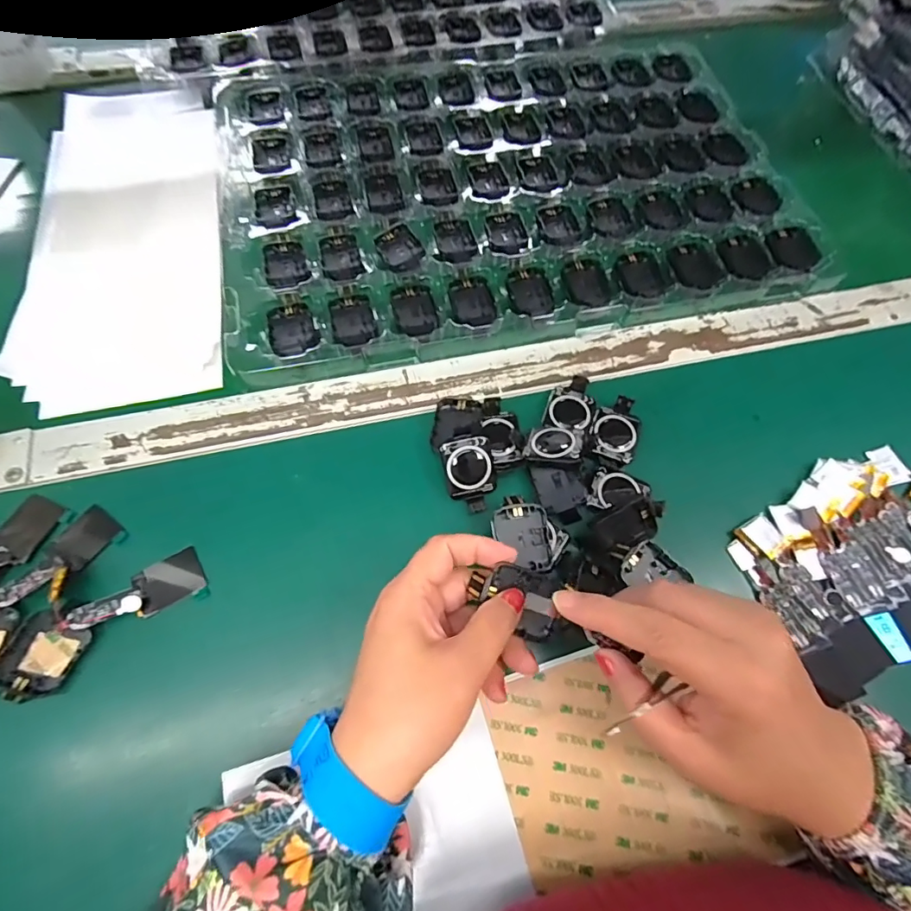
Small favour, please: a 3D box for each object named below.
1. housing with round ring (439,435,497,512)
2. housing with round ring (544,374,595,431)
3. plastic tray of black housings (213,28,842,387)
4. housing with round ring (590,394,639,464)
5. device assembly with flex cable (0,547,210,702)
[{"bbox_3d":[0.009,0.012,0.313,0.032,0.010,0.048,-15,97,-10],"label":"housing with round ring"},{"bbox_3d":[0.082,-0.034,0.341,0.031,0.016,0.046,16,67,4],"label":"housing with round ring"},{"bbox_3d":[0.043,-0.259,0.436,0.484,0.014,0.356,-12,68,-8],"label":"plastic tray of black housings"},{"bbox_3d":[0.112,-0.018,0.337,0.031,0.011,0.049,22,68,6],"label":"housing with round ring"},{"bbox_3d":[-0.199,0.091,0.271,0.104,0.015,0.036,-32,72,-15],"label":"device assembly with flex cable"}]

